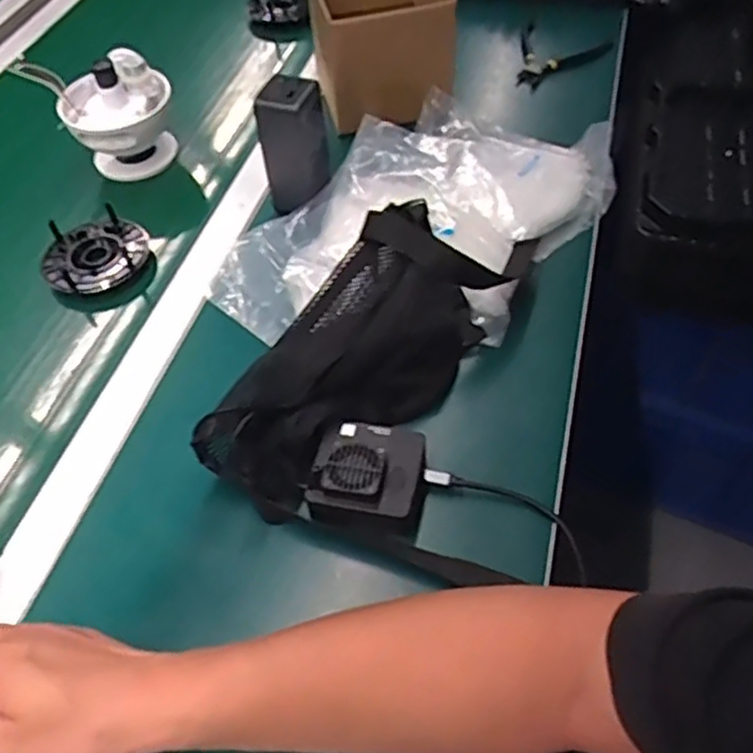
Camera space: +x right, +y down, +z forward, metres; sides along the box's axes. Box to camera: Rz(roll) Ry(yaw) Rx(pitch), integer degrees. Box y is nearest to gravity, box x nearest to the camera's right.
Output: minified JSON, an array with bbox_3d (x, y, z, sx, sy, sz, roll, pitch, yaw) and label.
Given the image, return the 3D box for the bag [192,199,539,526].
[{"bbox_3d":[-0.009,-0.021,0.570,0.115,0.103,0.290,30,59,24],"label":"bag"}]

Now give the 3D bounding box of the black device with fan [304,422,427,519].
[{"bbox_3d":[-0.006,0.070,0.531,0.076,0.051,0.073,9,51,12],"label":"black device with fan"}]

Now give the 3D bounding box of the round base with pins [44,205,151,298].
[{"bbox_3d":[-0.276,-0.118,0.704,0.099,0.038,0.093,-29,54,-19],"label":"round base with pins"}]

